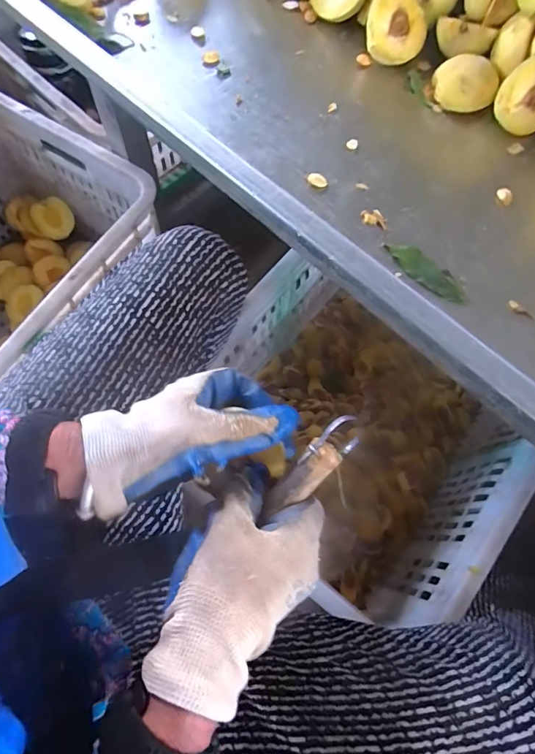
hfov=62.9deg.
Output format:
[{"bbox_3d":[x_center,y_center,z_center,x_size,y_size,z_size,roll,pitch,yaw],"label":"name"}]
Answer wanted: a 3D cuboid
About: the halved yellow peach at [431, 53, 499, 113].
[{"bbox_3d":[0.199,-0.297,0.444,0.061,0.035,0.050,18,71,4],"label":"halved yellow peach"}]

